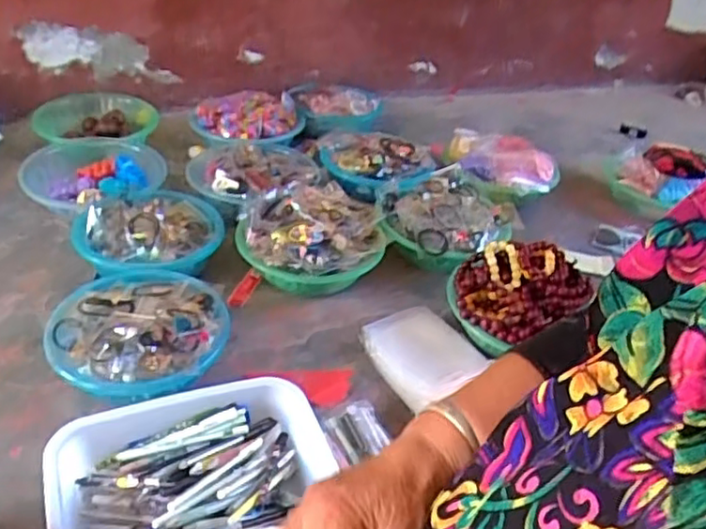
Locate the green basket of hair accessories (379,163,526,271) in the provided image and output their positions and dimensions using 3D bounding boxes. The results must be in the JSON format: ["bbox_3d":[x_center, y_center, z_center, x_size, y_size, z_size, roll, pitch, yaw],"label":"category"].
[{"bbox_3d":[0.158,-0.074,1.194,0.255,0.093,0.230,-19,43,-32],"label":"green basket of hair accessories"}]

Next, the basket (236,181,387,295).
[{"bbox_3d":[-0.067,-0.040,1.091,0.236,0.110,0.228,7,35,-1],"label":"basket"}]

